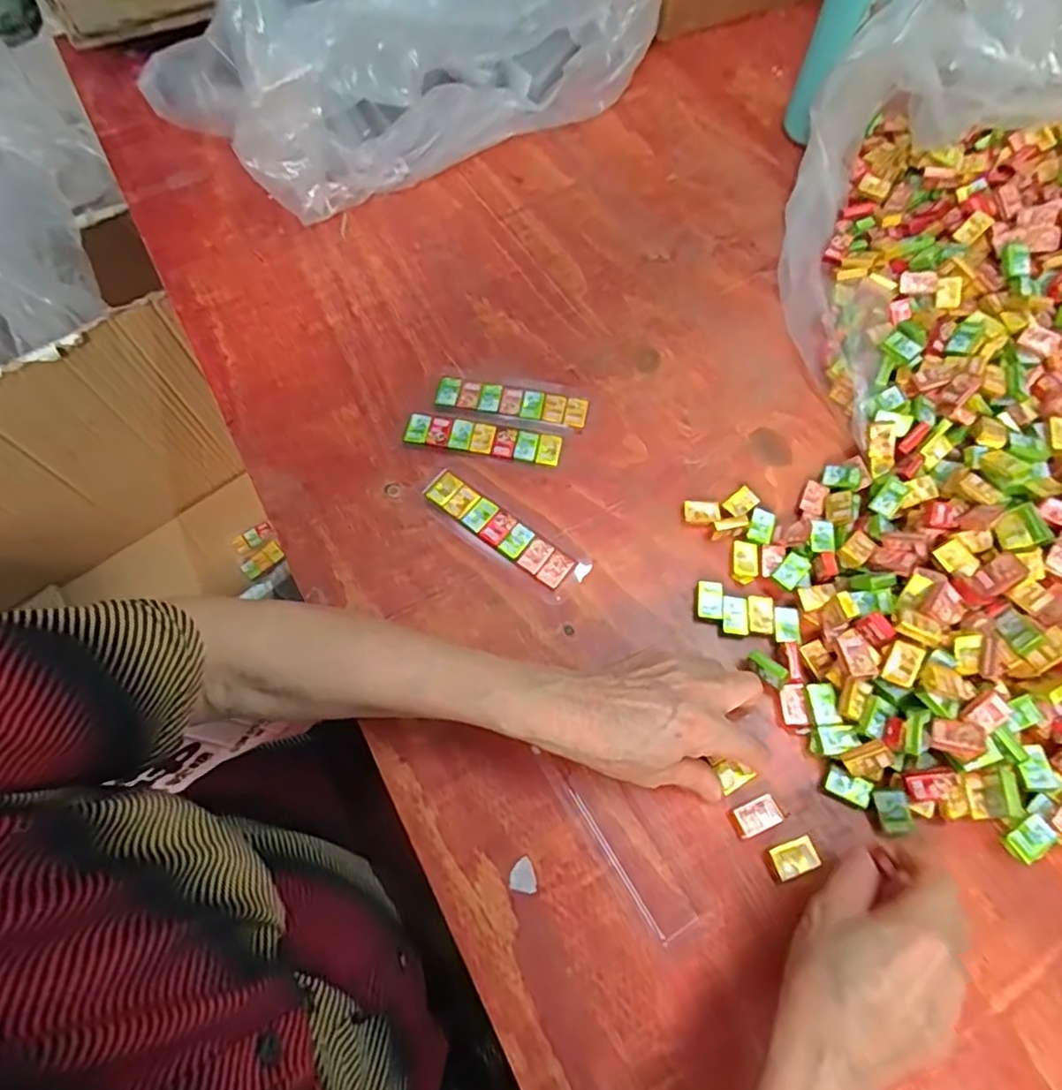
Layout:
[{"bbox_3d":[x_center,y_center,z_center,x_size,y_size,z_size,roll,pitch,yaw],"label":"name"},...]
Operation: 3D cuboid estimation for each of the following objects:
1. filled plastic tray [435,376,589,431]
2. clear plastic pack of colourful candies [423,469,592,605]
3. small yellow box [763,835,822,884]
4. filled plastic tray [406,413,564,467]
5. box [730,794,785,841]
[{"bbox_3d":[-0.015,-0.113,0.482,0.116,0.009,0.041,8,66,4],"label":"filled plastic tray"},{"bbox_3d":[-0.019,-0.010,0.436,0.128,0.009,0.038,38,72,16],"label":"clear plastic pack of colourful candies"},{"bbox_3d":[0.150,0.181,0.350,0.029,0.007,0.017,-22,67,-9],"label":"small yellow box"},{"bbox_3d":[-0.036,-0.081,0.465,0.117,0.008,0.026,10,66,5],"label":"filled plastic tray"},{"bbox_3d":[0.133,0.160,0.359,0.027,0.007,0.017,-22,67,-9],"label":"box"}]

